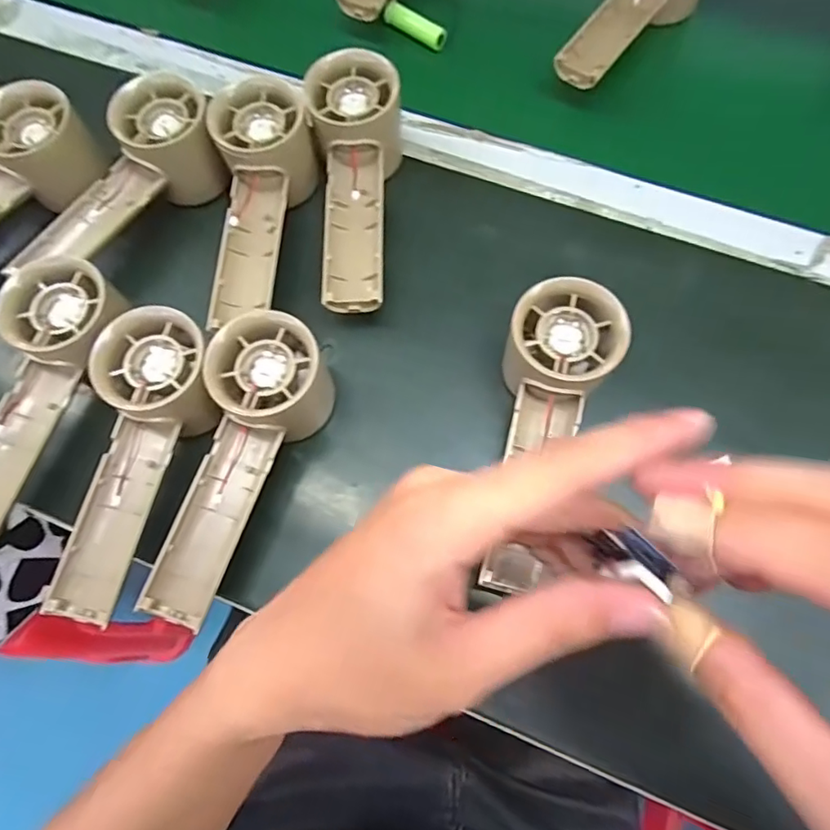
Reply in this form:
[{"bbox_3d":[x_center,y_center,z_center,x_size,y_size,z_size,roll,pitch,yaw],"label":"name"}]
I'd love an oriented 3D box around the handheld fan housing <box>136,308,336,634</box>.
[{"bbox_3d":[-0.097,0.025,0.281,0.059,0.050,0.156,26,76,10],"label":"handheld fan housing"}]

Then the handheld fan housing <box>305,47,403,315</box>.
[{"bbox_3d":[-0.032,-0.135,0.330,0.052,0.061,0.150,-5,73,1],"label":"handheld fan housing"}]

